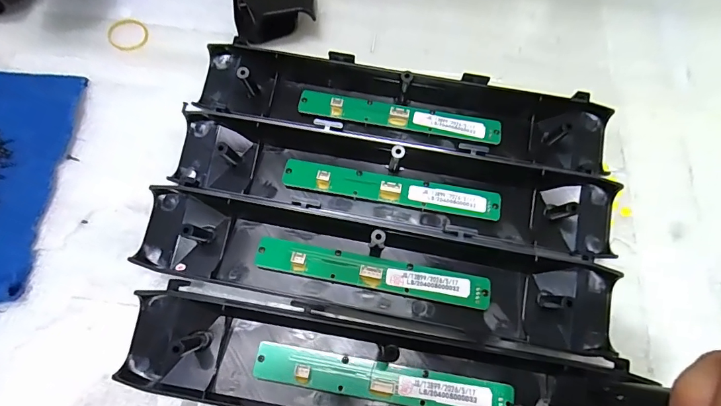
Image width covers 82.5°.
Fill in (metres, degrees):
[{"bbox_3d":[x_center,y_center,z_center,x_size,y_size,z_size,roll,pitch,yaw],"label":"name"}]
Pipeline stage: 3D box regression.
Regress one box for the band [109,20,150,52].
[{"bbox_3d":[-0.176,-0.128,0.310,0.029,0.004,0.027,1,68,-2],"label":"band"}]

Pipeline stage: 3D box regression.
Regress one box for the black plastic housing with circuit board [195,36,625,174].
[{"bbox_3d":[0.028,-0.065,0.281,0.272,0.024,0.066,10,68,2],"label":"black plastic housing with circuit board"}]

